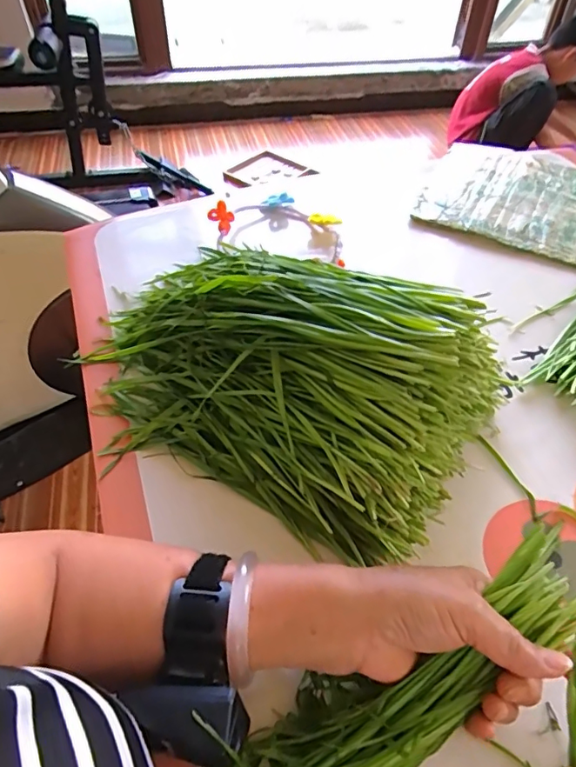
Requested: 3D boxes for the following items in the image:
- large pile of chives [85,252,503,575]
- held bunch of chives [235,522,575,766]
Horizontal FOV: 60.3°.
[{"bbox_3d":[-0.025,-0.018,0.397,0.360,0.137,0.194,17,52,13],"label":"large pile of chives"},{"bbox_3d":[0.067,0.194,0.273,0.256,0.041,0.095,-35,57,-7],"label":"held bunch of chives"}]

